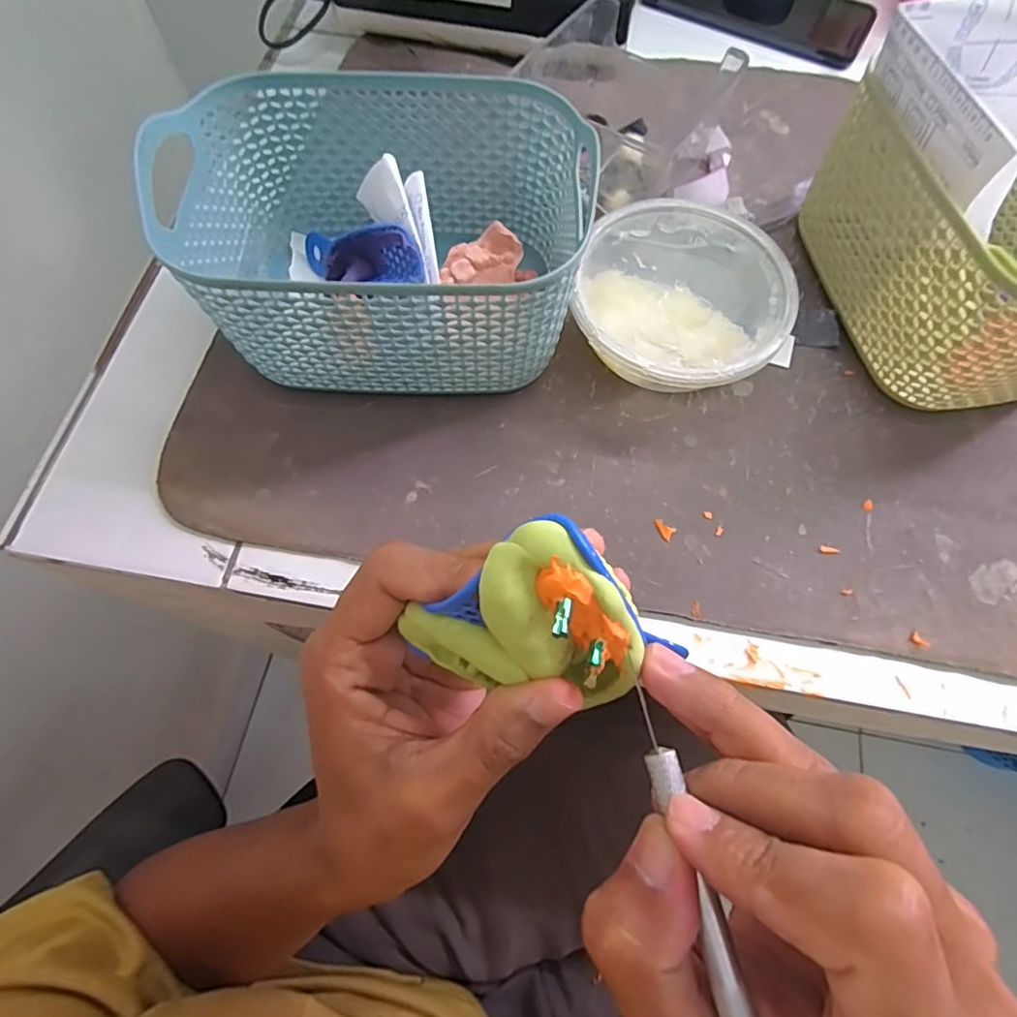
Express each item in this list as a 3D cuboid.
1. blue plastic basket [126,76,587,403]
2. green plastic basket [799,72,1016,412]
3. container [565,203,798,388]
[{"bbox_3d":[-0.055,-0.118,0.254,0.163,0.084,0.119,0,68,-2],"label":"blue plastic basket"},{"bbox_3d":[0.230,-0.125,0.259,0.117,0.074,0.140,-8,70,-4],"label":"green plastic basket"},{"bbox_3d":[0.082,-0.097,0.268,0.096,0.040,0.103,1,68,-1],"label":"container"}]

